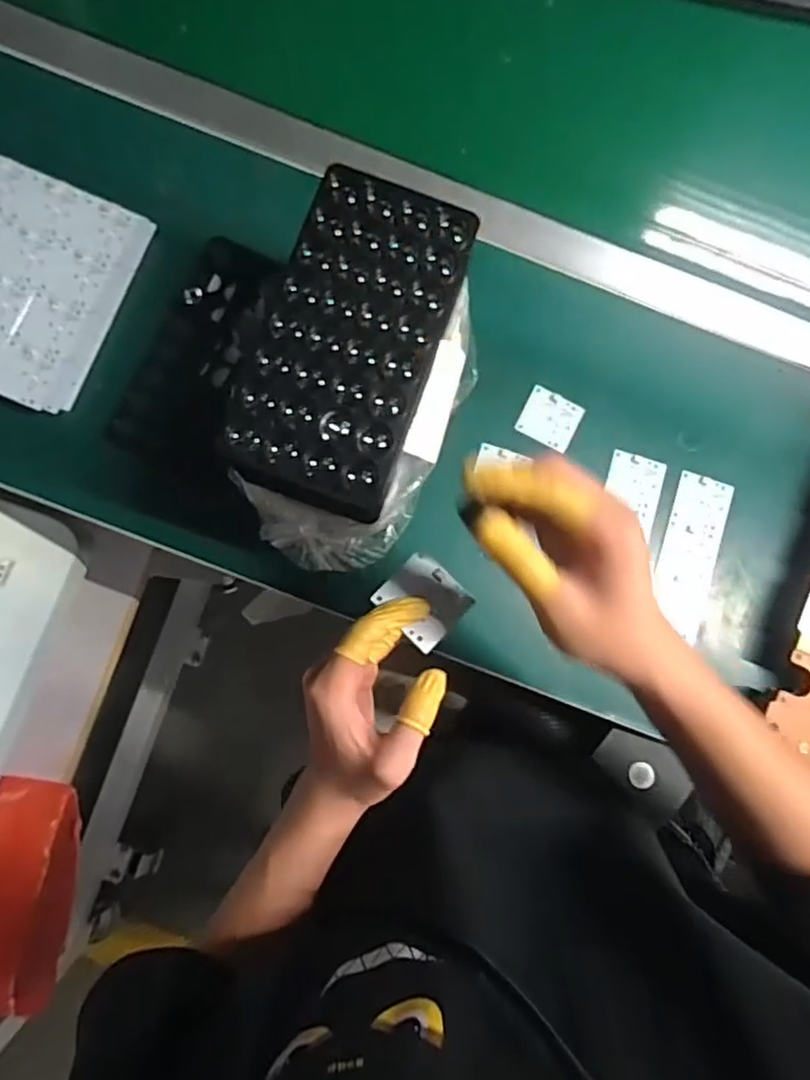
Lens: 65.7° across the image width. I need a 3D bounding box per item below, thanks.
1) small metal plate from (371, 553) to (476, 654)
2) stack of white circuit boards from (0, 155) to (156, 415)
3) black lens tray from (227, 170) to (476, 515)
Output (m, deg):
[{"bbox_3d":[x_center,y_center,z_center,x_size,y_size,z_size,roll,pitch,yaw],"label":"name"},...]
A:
[{"bbox_3d":[0.012,0.036,0.377,0.046,0.007,0.044,44,84,1],"label":"small metal plate"},{"bbox_3d":[-0.313,-0.210,0.514,0.152,0.025,0.180,24,84,-2],"label":"stack of white circuit boards"},{"bbox_3d":[-0.032,-0.120,0.377,0.103,0.013,0.201,19,83,-1],"label":"black lens tray"}]

